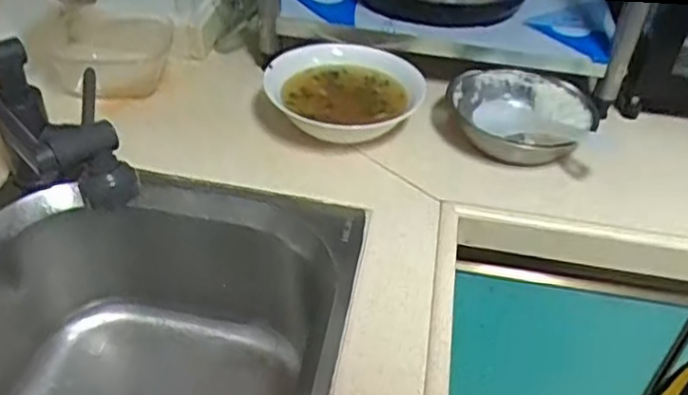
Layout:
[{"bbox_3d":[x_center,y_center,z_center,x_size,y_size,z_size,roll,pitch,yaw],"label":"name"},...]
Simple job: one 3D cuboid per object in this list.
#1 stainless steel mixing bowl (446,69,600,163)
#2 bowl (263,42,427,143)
[{"bbox_3d":[0.225,-0.101,0.846,0.179,0.059,0.172,3,39,-2],"label":"stainless steel mixing bowl"},{"bbox_3d":[-0.003,-0.133,0.846,0.188,0.064,0.188,3,39,-2],"label":"bowl"}]

